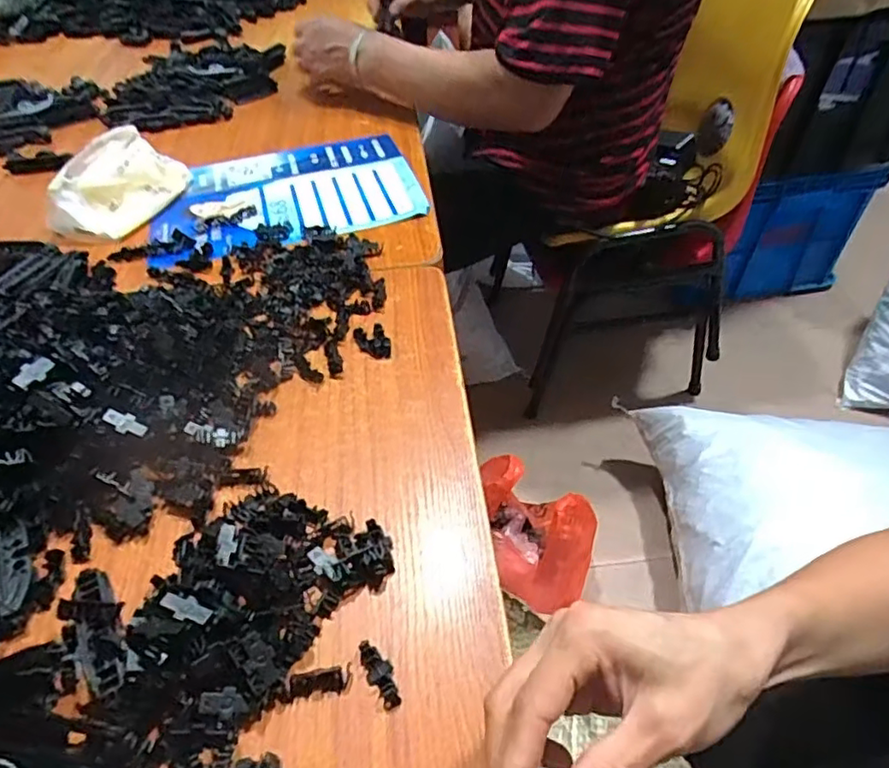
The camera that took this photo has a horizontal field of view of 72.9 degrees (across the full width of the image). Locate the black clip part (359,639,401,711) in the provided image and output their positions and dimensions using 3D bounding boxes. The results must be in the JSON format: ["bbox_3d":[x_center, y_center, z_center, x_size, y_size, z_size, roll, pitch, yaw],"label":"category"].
[{"bbox_3d":[-0.033,0.149,0.312,0.014,0.007,0.036,-23,49,-19],"label":"black clip part"}]

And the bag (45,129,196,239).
[{"bbox_3d":[-0.339,-0.210,0.623,0.082,0.054,0.146,16,49,18],"label":"bag"}]

